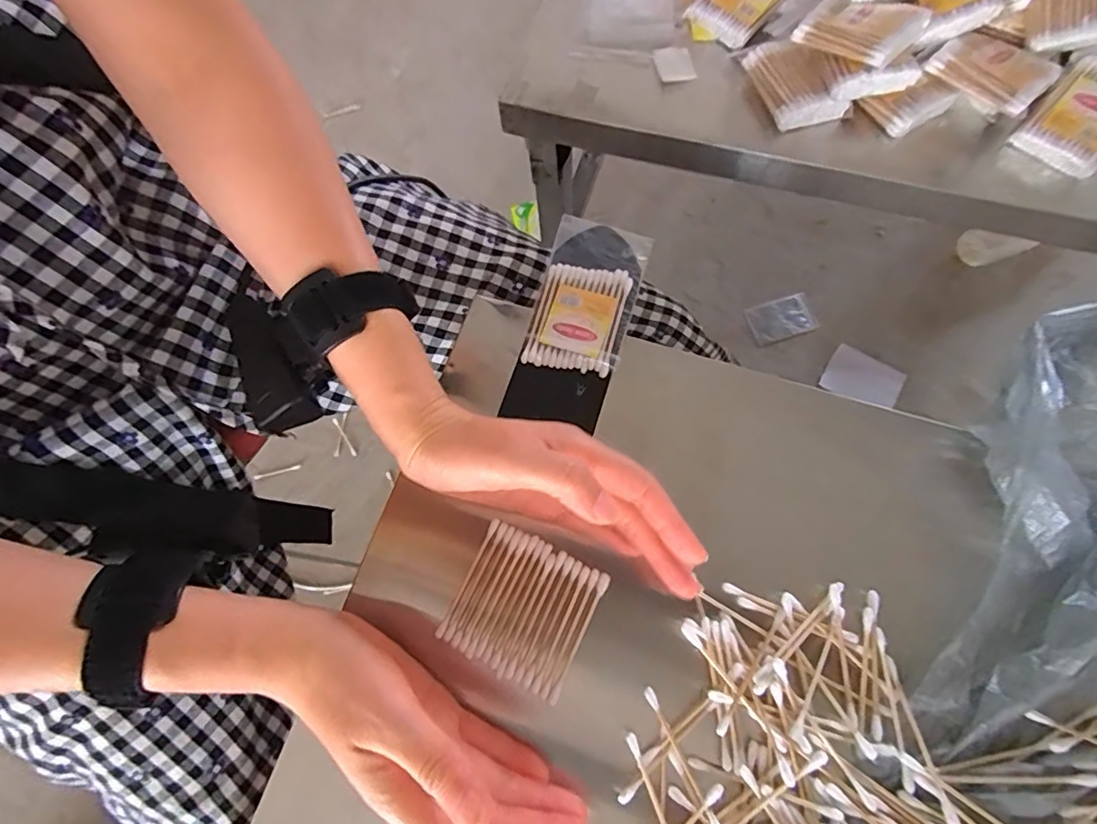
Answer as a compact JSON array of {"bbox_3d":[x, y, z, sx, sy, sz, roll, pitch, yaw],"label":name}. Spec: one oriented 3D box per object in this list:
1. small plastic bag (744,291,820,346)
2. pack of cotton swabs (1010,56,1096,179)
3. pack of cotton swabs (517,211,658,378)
[{"bbox_3d":[0.373,-0.152,0.855,0.094,0.016,0.069,-17,72,-2],"label":"small plastic bag"},{"bbox_3d":[0.378,-0.208,0.376,0.061,0.032,0.086,42,80,15],"label":"pack of cotton swabs"},{"bbox_3d":[0.026,-0.075,0.354,0.062,0.014,0.105,13,73,8],"label":"pack of cotton swabs"}]

